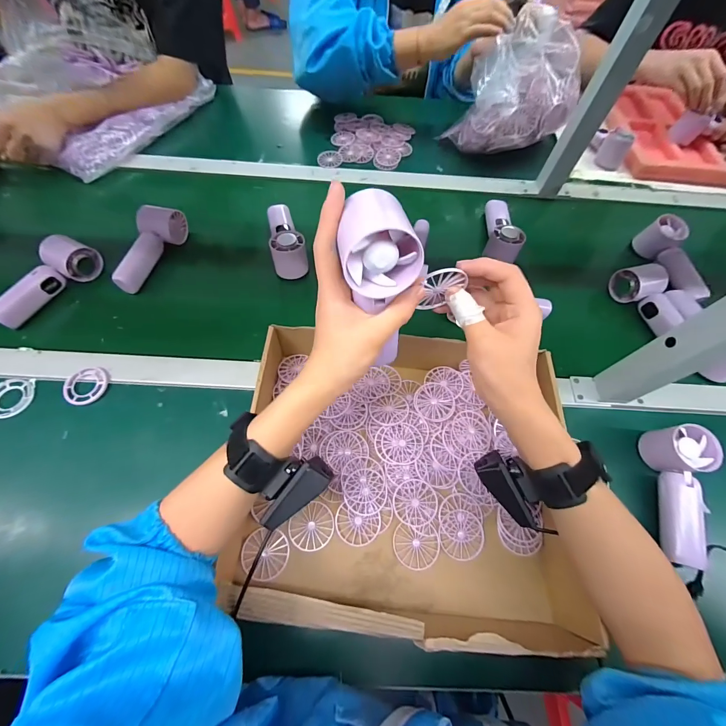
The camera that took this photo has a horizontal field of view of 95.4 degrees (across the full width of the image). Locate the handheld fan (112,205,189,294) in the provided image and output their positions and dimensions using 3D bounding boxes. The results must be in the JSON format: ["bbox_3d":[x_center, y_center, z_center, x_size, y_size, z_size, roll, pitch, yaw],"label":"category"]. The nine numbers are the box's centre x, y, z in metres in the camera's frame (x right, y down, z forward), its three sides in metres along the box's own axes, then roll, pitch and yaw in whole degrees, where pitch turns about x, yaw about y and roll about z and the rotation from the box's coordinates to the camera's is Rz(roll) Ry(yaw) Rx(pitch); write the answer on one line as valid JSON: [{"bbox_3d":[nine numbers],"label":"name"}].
[{"bbox_3d":[-0.351,-0.187,0.533,0.050,0.050,0.163,18,64,5],"label":"handheld fan"}]

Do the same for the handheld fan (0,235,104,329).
[{"bbox_3d":[-0.481,-0.124,0.499,0.052,0.047,0.160,29,66,10],"label":"handheld fan"}]

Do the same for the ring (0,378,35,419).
[{"bbox_3d":[-0.458,0.045,0.430,0.049,0.012,0.056,1,64,-3],"label":"ring"}]

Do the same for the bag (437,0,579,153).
[{"bbox_3d":[0.286,-0.521,0.648,0.175,0.189,0.152,-17,66,-12],"label":"bag"}]

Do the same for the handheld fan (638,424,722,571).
[{"bbox_3d":[0.379,0.155,0.394,0.051,0.070,0.149,10,64,1],"label":"handheld fan"}]

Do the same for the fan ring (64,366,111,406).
[{"bbox_3d":[-0.369,0.030,0.440,0.052,0.007,0.053,1,64,-3],"label":"fan ring"}]

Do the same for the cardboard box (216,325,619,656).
[{"bbox_3d":[0.048,0.115,0.376,0.350,0.070,0.339,2,64,-3],"label":"cardboard box"}]

